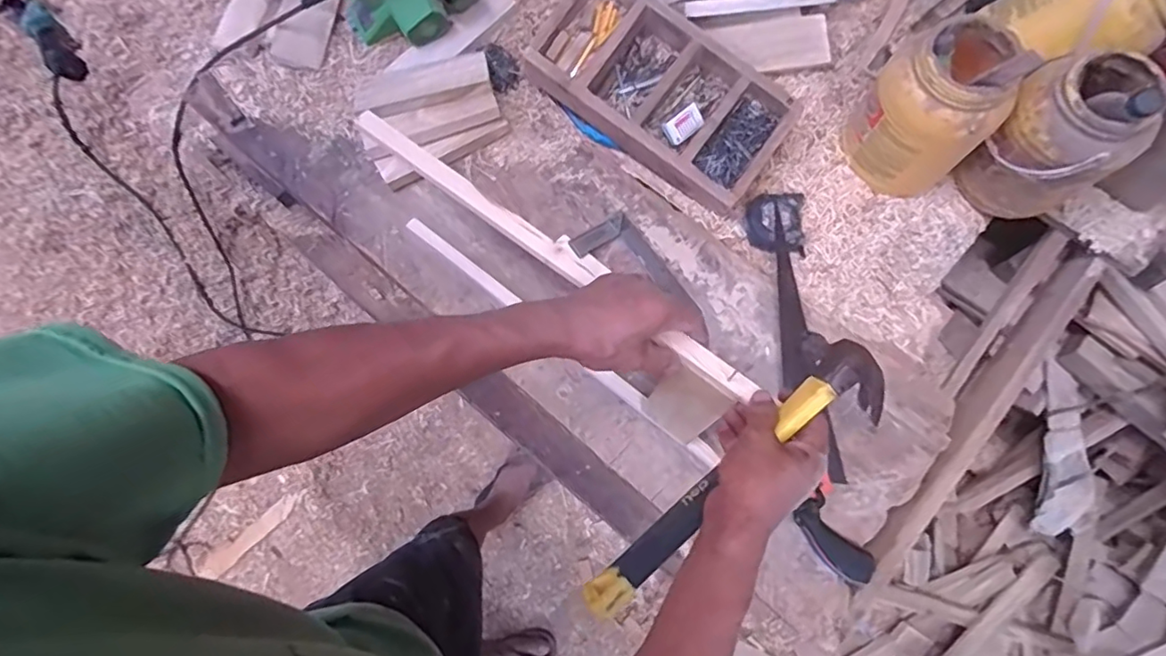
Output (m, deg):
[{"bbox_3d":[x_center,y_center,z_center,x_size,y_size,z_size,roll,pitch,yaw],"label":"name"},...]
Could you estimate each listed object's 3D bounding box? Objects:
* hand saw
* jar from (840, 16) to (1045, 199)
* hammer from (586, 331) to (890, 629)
[{"bbox_3d":[0.295,0.051,0.770,0.089,0.037,0.536,-2,69,-2],"label":"hand saw"},{"bbox_3d":[0.476,-0.297,0.770,0.139,0.230,0.141,1,69,-2],"label":"jar"},{"bbox_3d":[0.130,0.133,0.506,0.326,0.086,0.075,-42,75,-2],"label":"hammer"}]

